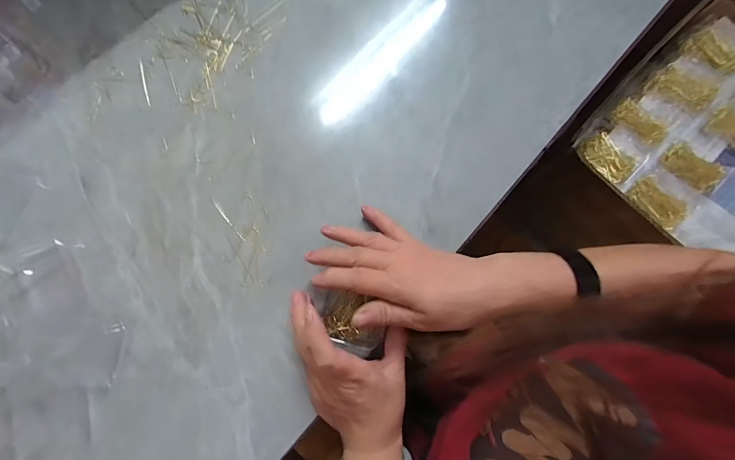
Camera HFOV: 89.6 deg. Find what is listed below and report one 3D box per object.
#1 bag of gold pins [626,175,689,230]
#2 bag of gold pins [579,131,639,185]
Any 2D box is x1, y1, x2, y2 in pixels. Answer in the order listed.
[{"bbox_3d":[0.371,-0.035,0.473,0.052,0.009,0.069,-37,80,-7],"label":"bag of gold pins"},{"bbox_3d":[0.320,-0.098,0.491,0.053,0.016,0.067,-34,79,-7],"label":"bag of gold pins"}]

